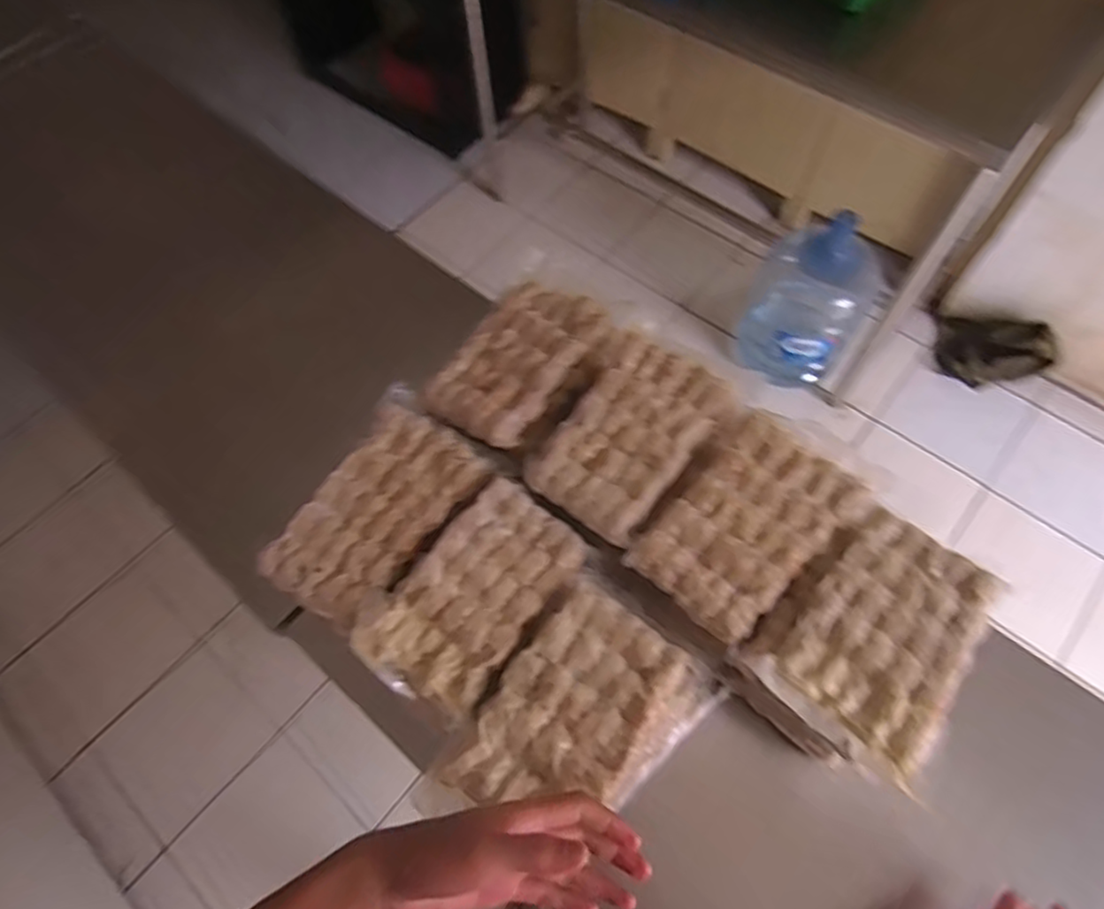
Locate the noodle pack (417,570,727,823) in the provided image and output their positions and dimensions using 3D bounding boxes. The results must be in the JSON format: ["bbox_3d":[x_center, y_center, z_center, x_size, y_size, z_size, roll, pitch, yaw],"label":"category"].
[{"bbox_3d":[0.029,0.245,0.595,0.158,0.116,0.227,35,70,19],"label":"noodle pack"}]

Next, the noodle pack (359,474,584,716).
[{"bbox_3d":[-0.073,0.122,0.599,0.123,0.033,0.205,32,69,18],"label":"noodle pack"}]

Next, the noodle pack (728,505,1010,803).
[{"bbox_3d":[0.282,0.158,0.579,0.150,0.048,0.223,35,70,19],"label":"noodle pack"}]

